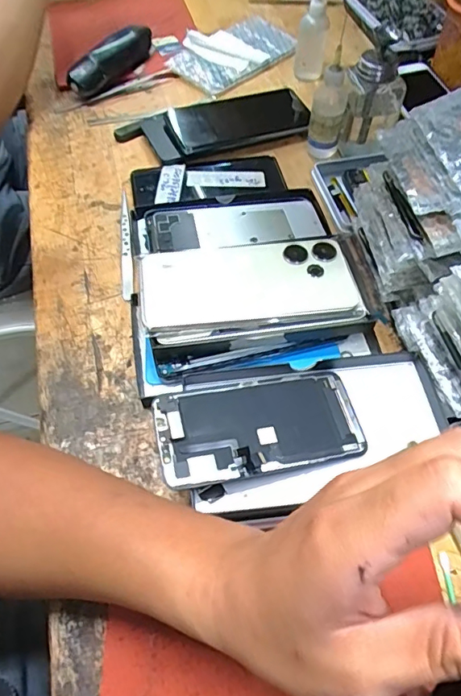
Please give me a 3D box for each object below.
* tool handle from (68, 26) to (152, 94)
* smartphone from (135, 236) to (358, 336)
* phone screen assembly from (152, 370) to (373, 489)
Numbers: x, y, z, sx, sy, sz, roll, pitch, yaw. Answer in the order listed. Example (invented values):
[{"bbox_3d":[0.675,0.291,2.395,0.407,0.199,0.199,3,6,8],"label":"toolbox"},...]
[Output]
[{"bbox_3d":[-0.133,-0.330,0.569,0.119,0.043,0.025,-40,65,-23],"label":"tool handle"},{"bbox_3d":[0.014,-0.056,0.406,0.169,0.009,0.084,-6,63,-7],"label":"smartphone"},{"bbox_3d":[0.020,0.052,0.336,0.136,0.008,0.068,-5,58,-13],"label":"phone screen assembly"}]

